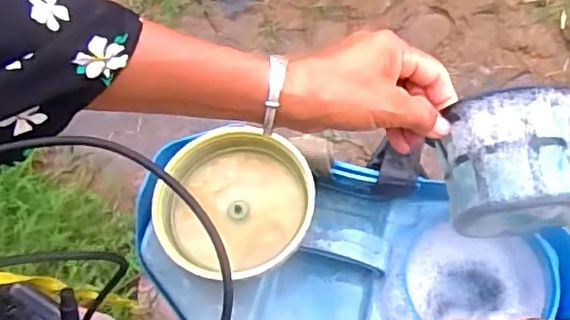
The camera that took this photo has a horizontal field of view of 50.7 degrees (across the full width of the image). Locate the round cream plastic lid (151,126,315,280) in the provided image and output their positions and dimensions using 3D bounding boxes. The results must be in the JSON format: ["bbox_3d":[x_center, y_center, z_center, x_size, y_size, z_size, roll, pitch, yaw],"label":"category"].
[{"bbox_3d":[-0.044,0.037,0.516,0.134,0.042,0.132,-1,70,2],"label":"round cream plastic lid"}]

